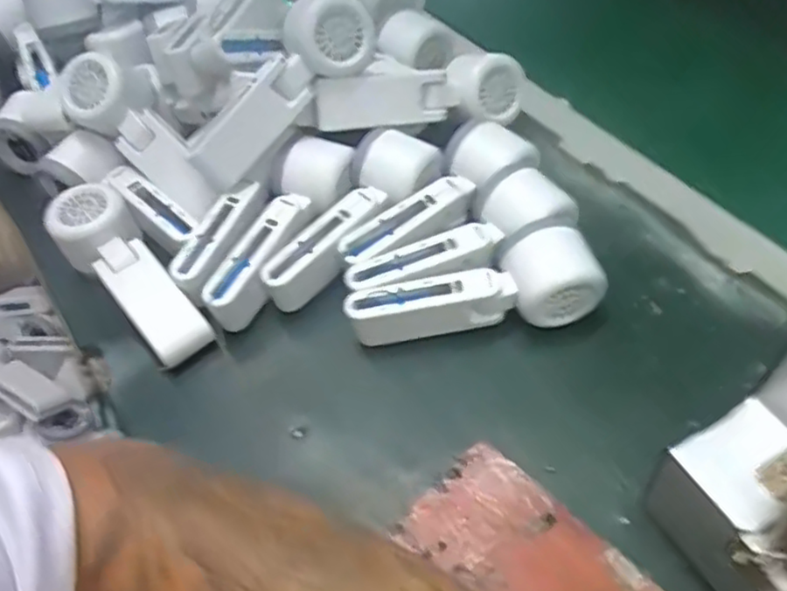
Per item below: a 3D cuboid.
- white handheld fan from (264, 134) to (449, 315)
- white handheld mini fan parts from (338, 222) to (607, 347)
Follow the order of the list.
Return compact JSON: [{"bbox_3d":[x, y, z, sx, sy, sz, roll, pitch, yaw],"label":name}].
[{"bbox_3d":[-0.033,-0.057,0.509,0.055,0.043,0.162,35,64,28],"label":"white handheld fan"},{"bbox_3d":[0.053,-0.003,0.467,0.164,0.057,0.053,-15,52,9],"label":"white handheld mini fan parts"}]

